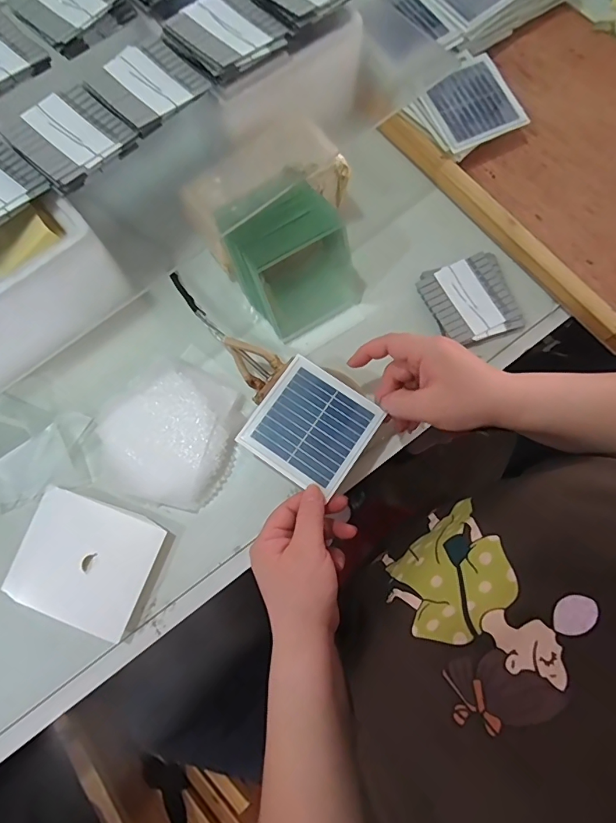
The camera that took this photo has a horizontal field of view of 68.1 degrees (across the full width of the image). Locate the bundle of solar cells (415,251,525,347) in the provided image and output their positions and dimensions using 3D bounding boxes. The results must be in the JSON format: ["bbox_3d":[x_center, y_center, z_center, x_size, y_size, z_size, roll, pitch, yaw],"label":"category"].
[{"bbox_3d":[0.160,-0.109,0.454,0.080,0.017,0.085,-18,76,-4],"label":"bundle of solar cells"}]

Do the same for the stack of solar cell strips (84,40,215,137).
[{"bbox_3d":[-0.143,-0.293,0.397,0.083,0.008,0.096,-44,80,-10],"label":"stack of solar cell strips"}]

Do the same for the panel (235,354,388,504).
[{"bbox_3d":[0.003,0.012,0.393,0.095,0.006,0.093,34,79,8],"label":"panel"}]

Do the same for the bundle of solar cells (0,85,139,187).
[{"bbox_3d":[-0.199,-0.232,0.379,0.088,0.014,0.077,43,80,10],"label":"bundle of solar cells"}]

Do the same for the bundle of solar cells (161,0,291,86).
[{"bbox_3d":[-0.075,-0.344,0.407,0.089,0.010,0.087,-41,79,-9],"label":"bundle of solar cells"}]

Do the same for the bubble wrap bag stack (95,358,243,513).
[{"bbox_3d":[-0.128,0.017,0.419,0.127,0.024,0.126,24,77,6],"label":"bubble wrap bag stack"}]

